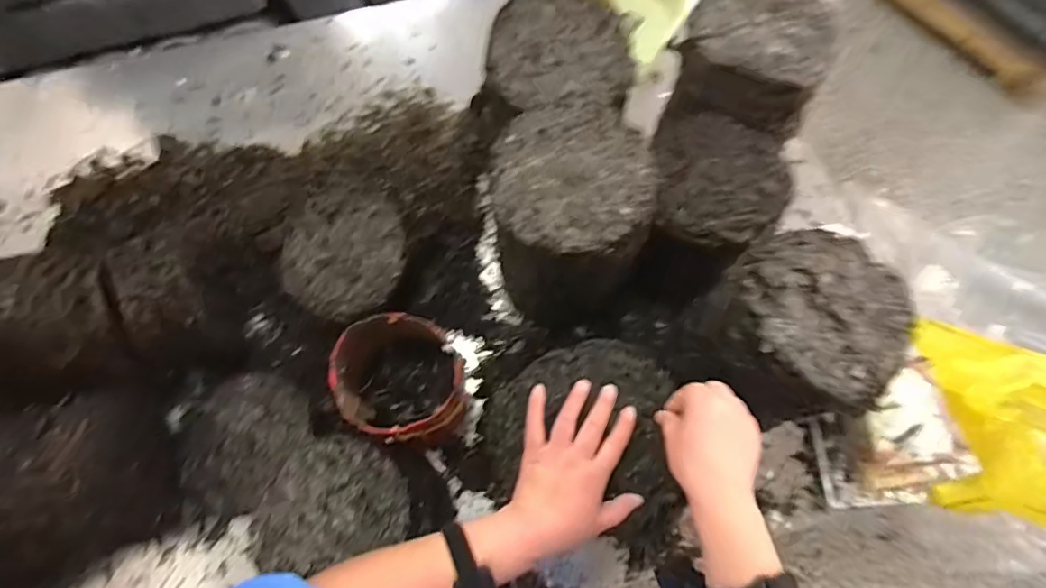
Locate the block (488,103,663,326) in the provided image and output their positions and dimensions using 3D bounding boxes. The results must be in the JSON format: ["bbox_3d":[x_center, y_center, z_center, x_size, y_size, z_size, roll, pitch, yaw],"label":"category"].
[{"bbox_3d":[0.059,-0.091,0.773,0.197,0.300,0.202,-2,71,-1],"label":"block"}]

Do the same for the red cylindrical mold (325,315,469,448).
[{"bbox_3d":[-0.173,0.128,0.785,0.174,0.180,0.155,15,72,5],"label":"red cylindrical mold"}]

